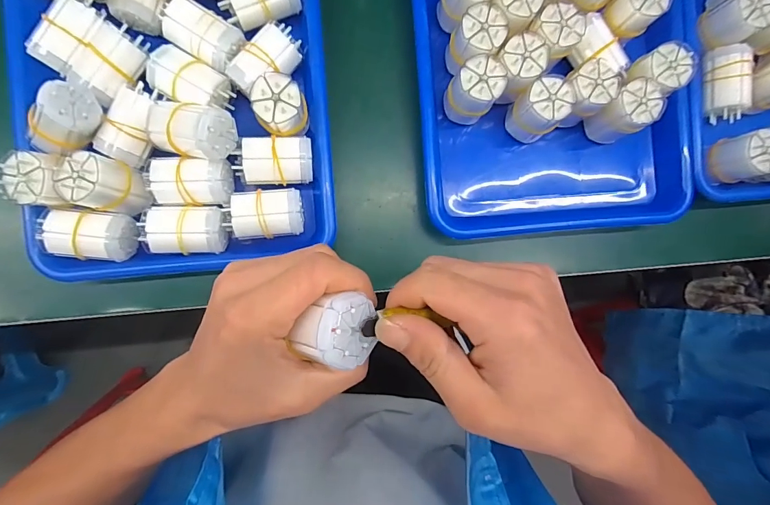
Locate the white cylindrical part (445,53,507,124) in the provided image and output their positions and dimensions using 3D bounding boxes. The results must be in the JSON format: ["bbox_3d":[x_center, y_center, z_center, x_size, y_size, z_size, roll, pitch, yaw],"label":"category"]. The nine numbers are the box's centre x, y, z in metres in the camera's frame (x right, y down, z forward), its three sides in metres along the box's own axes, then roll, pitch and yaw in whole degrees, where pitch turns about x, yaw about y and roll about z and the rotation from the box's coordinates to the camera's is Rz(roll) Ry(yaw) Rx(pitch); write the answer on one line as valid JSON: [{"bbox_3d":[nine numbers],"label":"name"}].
[{"bbox_3d":[0.077,-0.139,0.344,0.039,0.056,0.038,0,90,-5],"label":"white cylindrical part"}]

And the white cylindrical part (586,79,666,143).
[{"bbox_3d":[0.209,-0.123,0.351,0.036,0.056,0.037,0,90,-5],"label":"white cylindrical part"}]

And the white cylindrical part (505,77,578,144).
[{"bbox_3d":[0.132,-0.124,0.346,0.037,0.056,0.040,0,90,-5],"label":"white cylindrical part"}]

